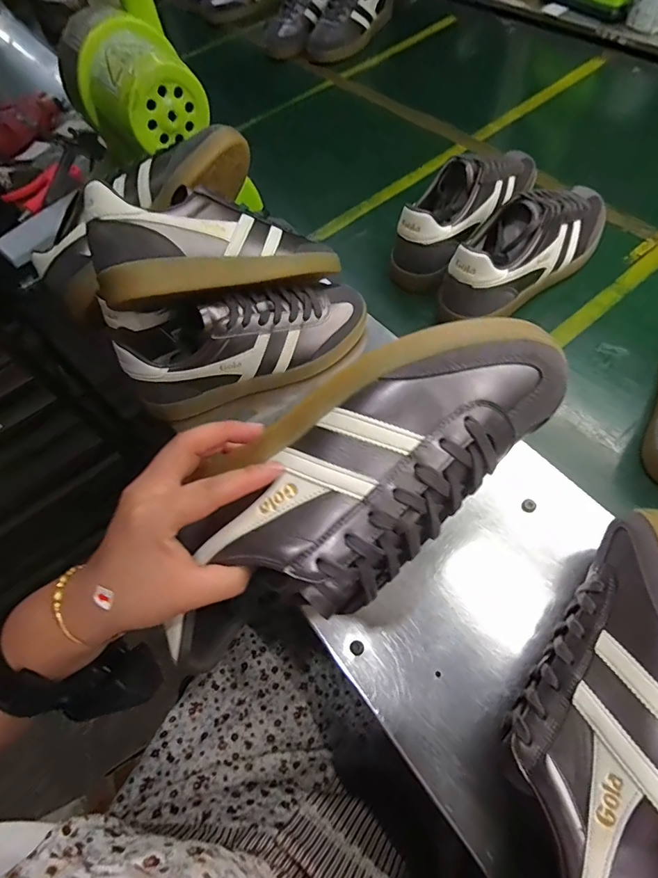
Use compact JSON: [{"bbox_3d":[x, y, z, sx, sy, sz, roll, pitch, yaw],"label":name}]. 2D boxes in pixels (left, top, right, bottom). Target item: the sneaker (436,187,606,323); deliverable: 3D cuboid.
[{"bbox_3d":[0.249,-0.238,0.538,0.271,0.088,0.085,-34,70,-14],"label":"sneaker"}]

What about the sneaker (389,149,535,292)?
[{"bbox_3d":[0.183,-0.312,0.581,0.084,0.092,0.275,38,71,16],"label":"sneaker"}]

